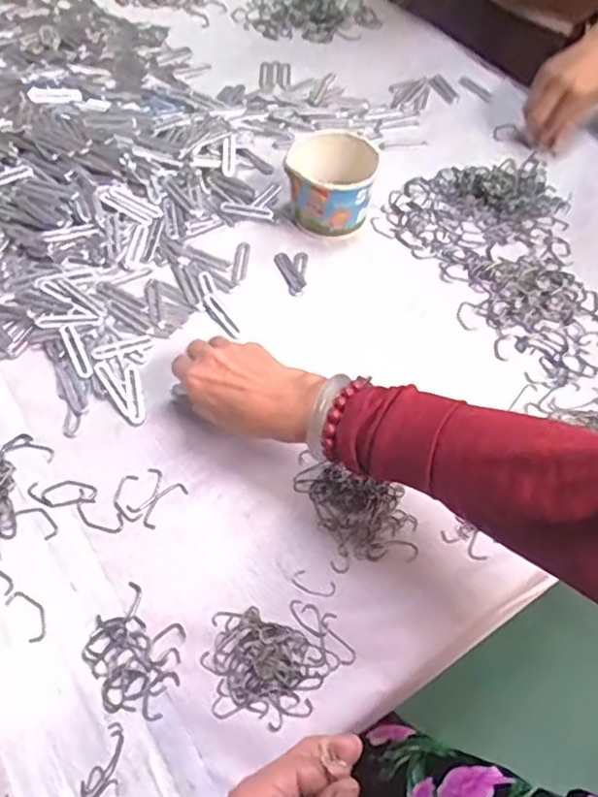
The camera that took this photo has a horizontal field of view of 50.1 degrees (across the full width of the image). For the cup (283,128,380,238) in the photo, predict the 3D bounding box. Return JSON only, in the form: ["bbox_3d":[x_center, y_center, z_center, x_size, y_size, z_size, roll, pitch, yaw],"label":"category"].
[{"bbox_3d":[0.033,-0.222,0.666,0.083,0.076,0.076,1,56,-2],"label":"cup"}]

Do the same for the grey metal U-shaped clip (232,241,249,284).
[{"bbox_3d":[-0.059,-0.140,0.656,0.014,0.004,0.058,5,56,0],"label":"grey metal U-shaped clip"}]

